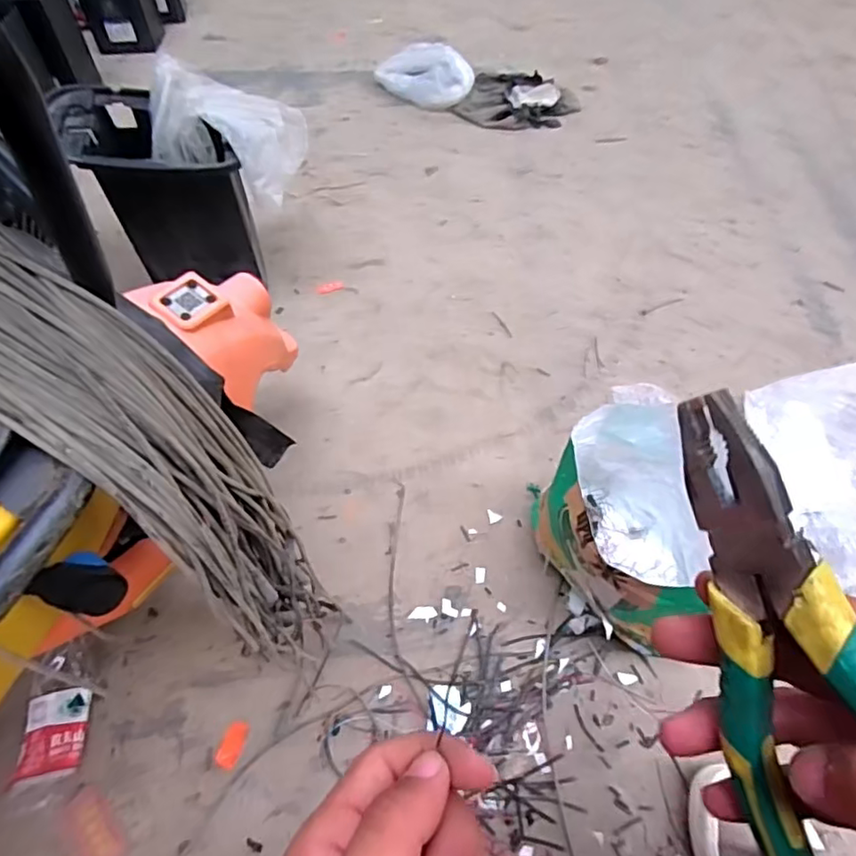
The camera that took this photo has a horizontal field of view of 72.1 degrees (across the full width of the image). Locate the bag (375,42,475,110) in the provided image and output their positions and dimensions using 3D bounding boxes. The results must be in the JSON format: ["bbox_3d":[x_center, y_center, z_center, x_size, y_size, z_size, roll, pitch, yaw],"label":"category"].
[{"bbox_3d":[-0.019,-0.995,1.647,0.316,0.107,0.147,38,62,24],"label":"bag"}]

